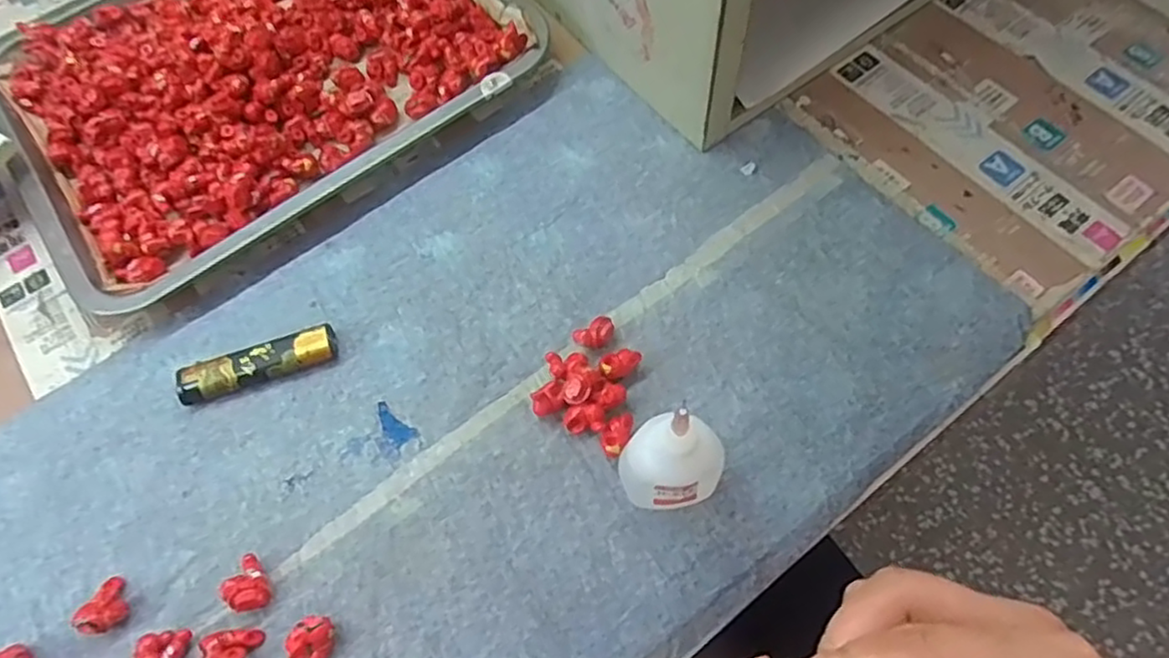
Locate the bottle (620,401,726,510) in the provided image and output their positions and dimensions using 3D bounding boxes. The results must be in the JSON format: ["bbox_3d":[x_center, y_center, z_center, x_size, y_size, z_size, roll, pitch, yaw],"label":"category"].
[{"bbox_3d":[0.037,0.056,0.281,0.043,0.084,0.027,-2,66,2],"label":"bottle"}]

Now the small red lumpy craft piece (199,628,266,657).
[{"bbox_3d":[-0.153,0.140,0.292,0.021,0.015,0.018,-5,66,1],"label":"small red lumpy craft piece"}]

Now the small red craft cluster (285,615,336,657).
[{"bbox_3d":[-0.118,0.136,0.292,0.016,0.015,0.022,23,69,12],"label":"small red craft cluster"}]

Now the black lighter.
[{"bbox_3d":[-0.170,0.019,0.350,0.080,0.013,0.020,-17,66,-5],"label":"black lighter"}]

